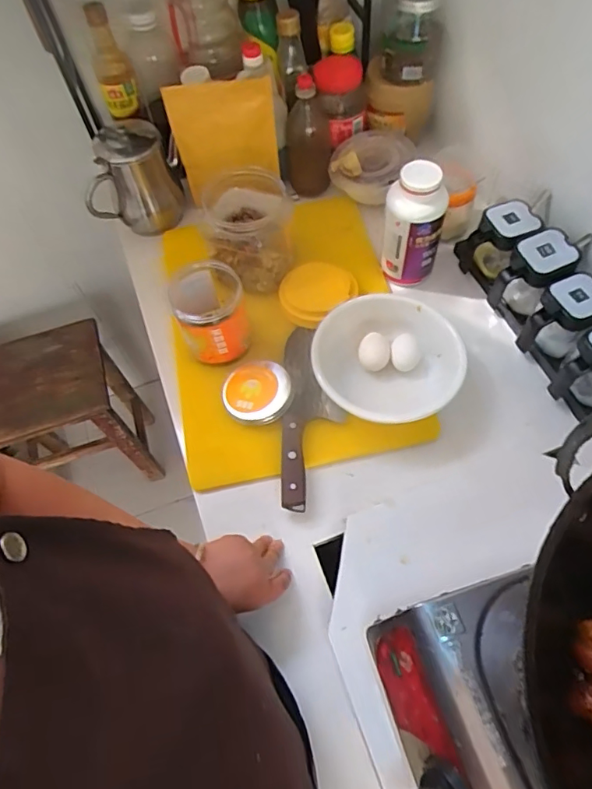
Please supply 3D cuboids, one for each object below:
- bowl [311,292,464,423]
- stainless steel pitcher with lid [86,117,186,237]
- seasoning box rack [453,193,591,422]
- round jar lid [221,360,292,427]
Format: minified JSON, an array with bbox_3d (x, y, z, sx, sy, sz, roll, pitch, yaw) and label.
[{"bbox_3d":[0.119,-0.041,0.681,0.182,0.064,0.181,-2,61,3],"label":"bowl"},{"bbox_3d":[-0.268,-0.353,0.856,0.143,0.145,0.103,-14,61,-3],"label":"stainless steel pitcher with lid"},{"bbox_3d":[0.348,-0.129,0.707,0.117,0.093,0.323,-18,61,-6],"label":"seasoning box rack"},{"bbox_3d":[-0.053,-0.006,0.698,0.088,0.028,0.088,-4,61,7],"label":"round jar lid"}]

